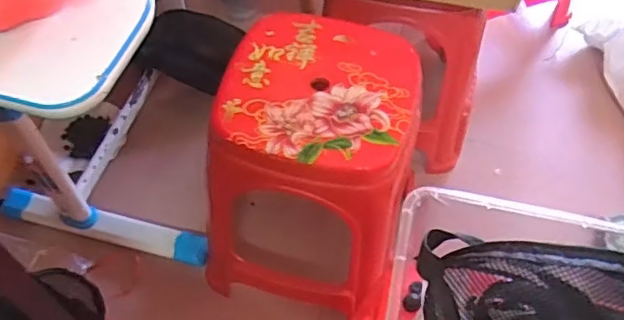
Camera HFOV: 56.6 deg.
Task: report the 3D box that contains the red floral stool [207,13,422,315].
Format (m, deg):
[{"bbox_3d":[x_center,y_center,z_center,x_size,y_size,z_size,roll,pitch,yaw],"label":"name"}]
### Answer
[{"bbox_3d":[-0.012,0.011,0.928,0.292,0.351,0.304,9,56,4],"label":"red floral stool"}]

